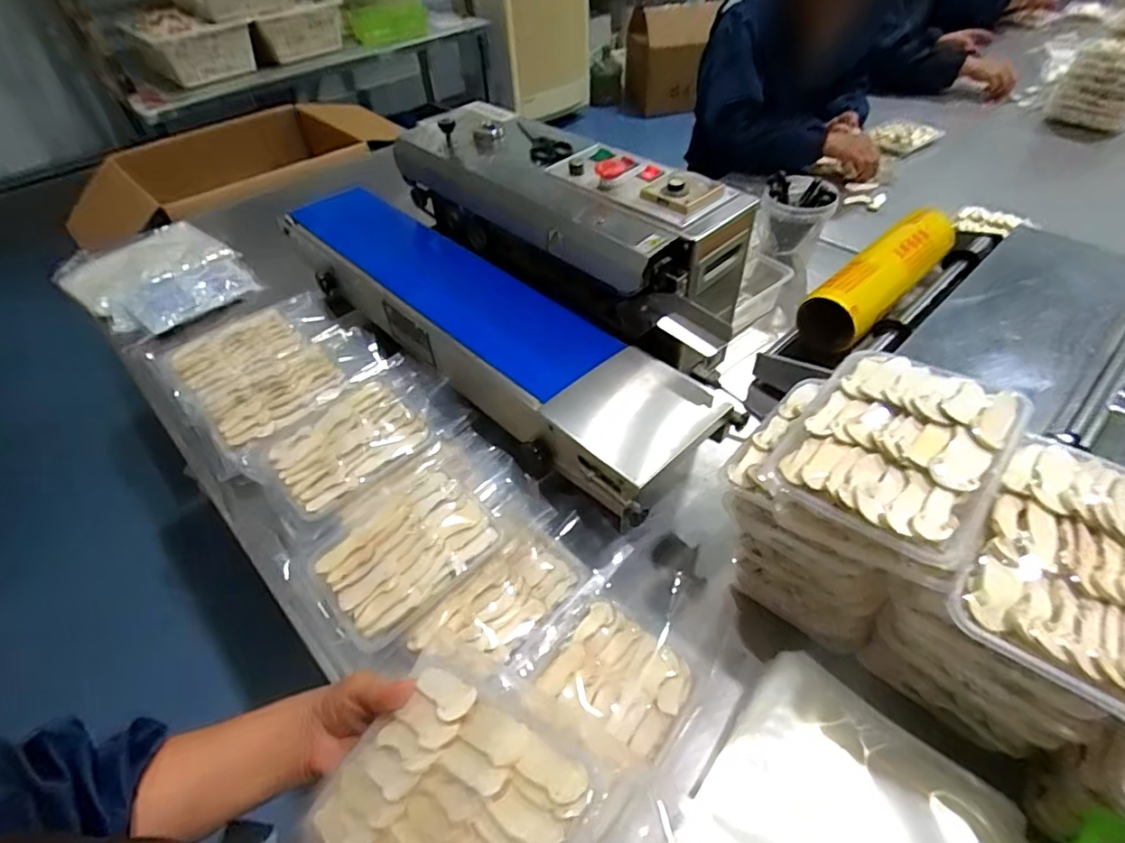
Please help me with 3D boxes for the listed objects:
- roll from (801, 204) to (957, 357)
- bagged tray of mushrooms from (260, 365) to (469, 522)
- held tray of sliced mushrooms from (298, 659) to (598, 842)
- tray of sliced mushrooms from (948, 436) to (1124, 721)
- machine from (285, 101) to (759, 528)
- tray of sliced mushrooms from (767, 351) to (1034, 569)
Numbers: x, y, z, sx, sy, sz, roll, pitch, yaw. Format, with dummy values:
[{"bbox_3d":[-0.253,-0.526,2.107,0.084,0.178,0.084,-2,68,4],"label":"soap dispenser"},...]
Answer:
[{"bbox_3d":[0.484,-0.220,0.840,0.335,0.079,0.090,-34,55,-26],"label":"roll"},{"bbox_3d":[-0.253,0.012,0.698,0.244,0.036,0.156,-31,54,-24],"label":"bagged tray of mushrooms"},{"bbox_3d":[-0.075,0.226,0.327,0.175,0.015,0.131,9,50,42],"label":"held tray of sliced mushrooms"},{"bbox_3d":[0.353,0.094,0.367,0.126,0.033,0.175,30,55,26],"label":"tray of sliced mushrooms"},{"bbox_3d":[-0.074,-0.224,0.782,0.358,0.235,0.765,-36,56,-27],"label":"machine"},{"bbox_3d":[0.260,0.013,0.426,0.135,0.037,0.174,33,56,27],"label":"tray of sliced mushrooms"}]

